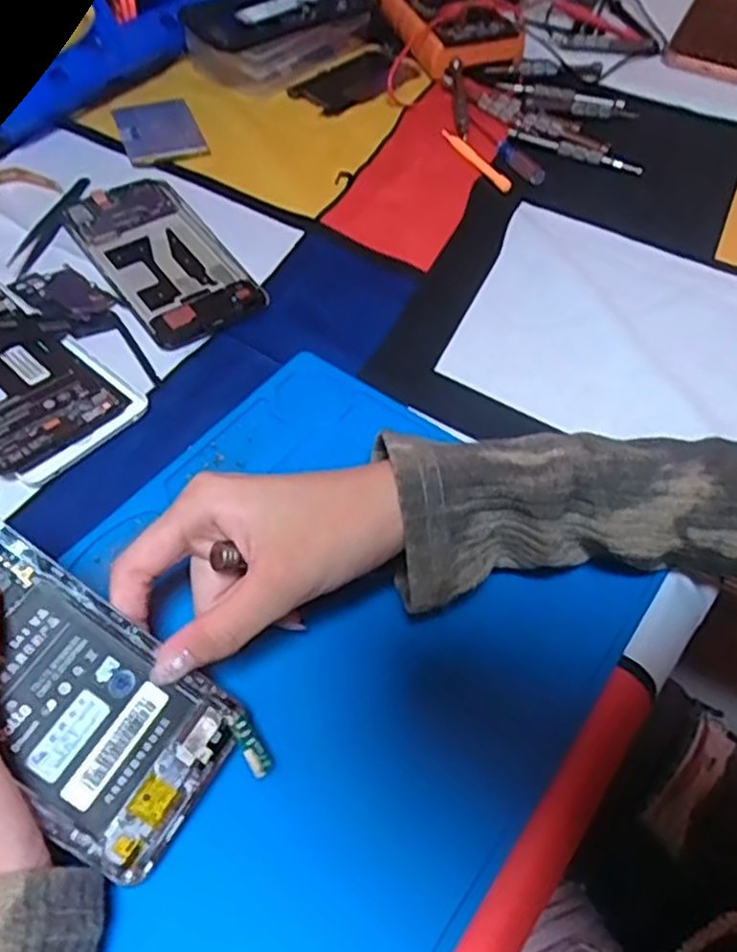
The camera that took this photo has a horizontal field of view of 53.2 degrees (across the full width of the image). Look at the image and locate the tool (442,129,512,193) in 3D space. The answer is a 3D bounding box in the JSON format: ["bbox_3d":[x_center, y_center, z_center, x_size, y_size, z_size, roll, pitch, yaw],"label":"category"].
[{"bbox_3d":[0.080,-0.236,0.549,0.013,0.005,0.083,-27,59,-19],"label":"tool"}]

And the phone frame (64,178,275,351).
[{"bbox_3d":[-0.131,-0.140,0.465,0.073,0.013,0.155,-30,60,-21],"label":"phone frame"}]

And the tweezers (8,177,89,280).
[{"bbox_3d":[-0.210,-0.169,0.488,0.016,0.008,0.108,11,54,7],"label":"tweezers"}]

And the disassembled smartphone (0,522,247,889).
[{"bbox_3d":[-0.114,0.071,0.255,0.141,0.005,0.068,43,58,-12],"label":"disassembled smartphone"}]

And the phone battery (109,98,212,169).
[{"bbox_3d":[-0.157,-0.260,0.553,0.056,0.004,0.080,-19,56,-14],"label":"phone battery"}]

